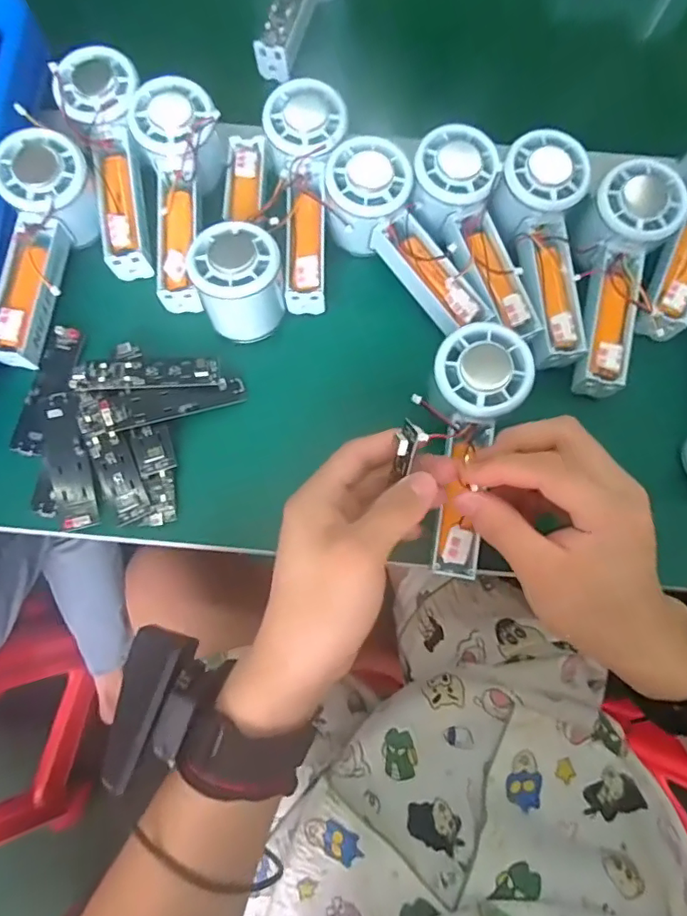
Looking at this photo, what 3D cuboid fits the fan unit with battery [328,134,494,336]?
[{"bbox_3d":[0.042,-0.145,0.375,0.057,0.048,0.151,-38,92,-10],"label":"fan unit with battery"}]

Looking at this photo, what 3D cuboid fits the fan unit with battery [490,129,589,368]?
[{"bbox_3d":[0.142,-0.142,0.365,0.056,0.054,0.149,-8,75,-3],"label":"fan unit with battery"}]

